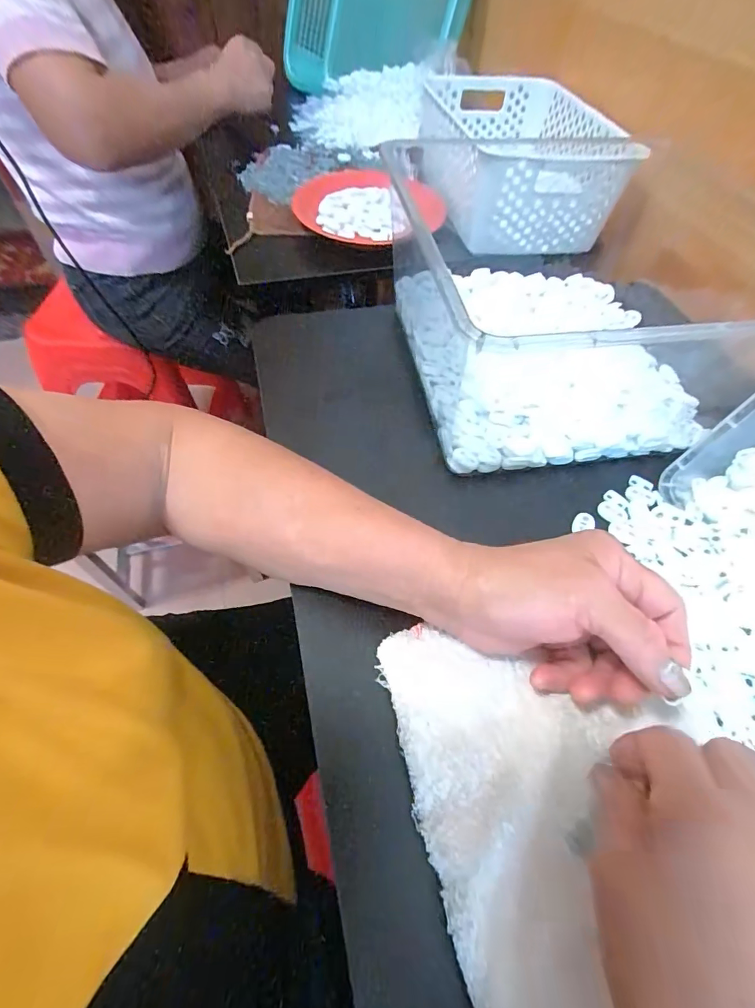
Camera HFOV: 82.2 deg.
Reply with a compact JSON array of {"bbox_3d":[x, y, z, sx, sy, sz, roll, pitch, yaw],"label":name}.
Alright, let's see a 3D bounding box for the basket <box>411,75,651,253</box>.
[{"bbox_3d":[0.194,-0.483,0.604,0.213,0.110,0.332,-2,56,-5],"label":"basket"}]

